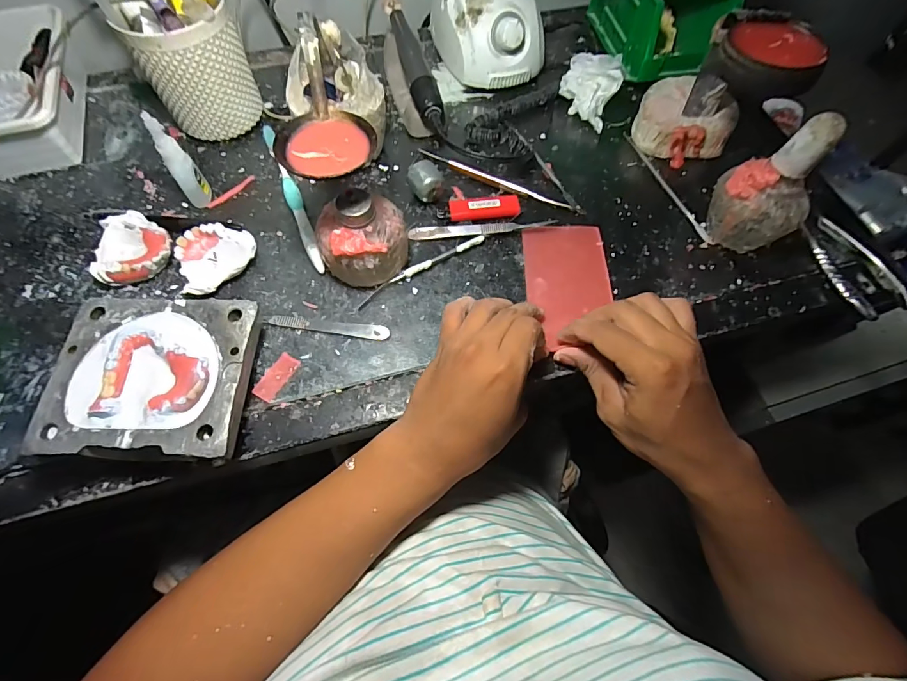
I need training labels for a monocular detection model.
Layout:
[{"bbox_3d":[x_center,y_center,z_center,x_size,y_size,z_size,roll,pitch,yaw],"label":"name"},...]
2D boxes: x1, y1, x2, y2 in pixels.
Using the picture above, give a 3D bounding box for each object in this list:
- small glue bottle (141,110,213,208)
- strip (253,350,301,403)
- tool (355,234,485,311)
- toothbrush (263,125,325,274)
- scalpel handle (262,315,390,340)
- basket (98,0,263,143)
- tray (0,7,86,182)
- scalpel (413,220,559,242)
[{"bbox_3d":[-0.242,-0.155,0.380,0.020,0.088,0.023,-22,68,-12],"label":"small glue bottle"},{"bbox_3d":[-0.140,0.029,0.338,0.019,0.004,0.039,28,67,10],"label":"strip"},{"bbox_3d":[-0.029,-0.064,0.384,0.130,0.007,0.011,-30,70,-15],"label":"tool"},{"bbox_3d":[-0.154,-0.137,0.413,0.014,0.016,0.177,-22,68,-12],"label":"toothbrush"},{"bbox_3d":[-0.105,-0.013,0.359,0.101,0.004,0.012,7,65,1],"label":"scalpel handle"},{"bbox_3d":[-0.247,-0.262,0.412,0.095,0.115,0.078,-36,71,-17],"label":"basket"},{"bbox_3d":[-0.438,-0.244,0.426,0.121,0.062,0.186,-14,66,-9],"label":"tray"},{"bbox_3d":[0.028,-0.107,0.405,0.139,0.009,0.015,-3,65,-4],"label":"scalpel"}]

